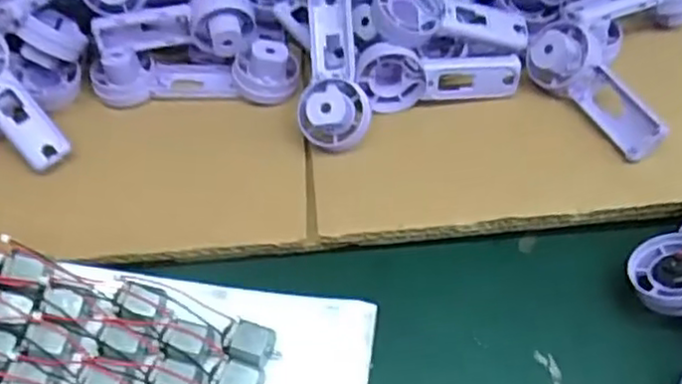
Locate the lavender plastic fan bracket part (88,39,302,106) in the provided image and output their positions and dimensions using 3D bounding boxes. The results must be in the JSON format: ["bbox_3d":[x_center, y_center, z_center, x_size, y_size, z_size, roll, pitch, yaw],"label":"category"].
[{"bbox_3d":[-0.089,-0.073,0.424,0.123,0.029,0.034,-1,51,4],"label":"lavender plastic fan bracket part"}]

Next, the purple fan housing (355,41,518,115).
[{"bbox_3d":[0.056,-0.066,0.403,0.090,0.038,0.017,0,28,4],"label":"purple fan housing"}]

